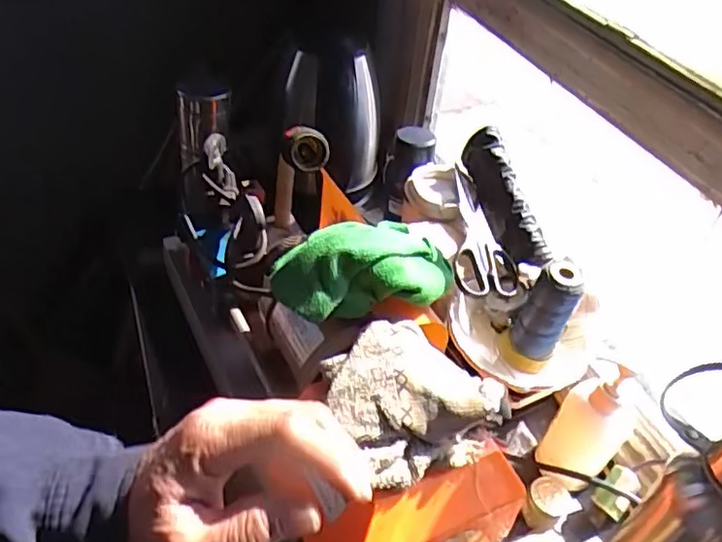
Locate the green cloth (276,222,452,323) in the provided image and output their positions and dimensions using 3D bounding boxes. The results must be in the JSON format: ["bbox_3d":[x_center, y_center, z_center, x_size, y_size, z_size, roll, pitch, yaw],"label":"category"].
[{"bbox_3d":[0.007,-0.003,0.507,0.152,0.052,0.075,-6,46,-11],"label":"green cloth"}]

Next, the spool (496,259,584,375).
[{"bbox_3d":[0.175,0.045,0.622,0.054,0.123,0.059,3,45,-3],"label":"spool"}]

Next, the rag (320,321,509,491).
[{"bbox_3d":[0.035,0.086,0.448,0.127,0.046,0.110,-21,51,-25],"label":"rag"}]

